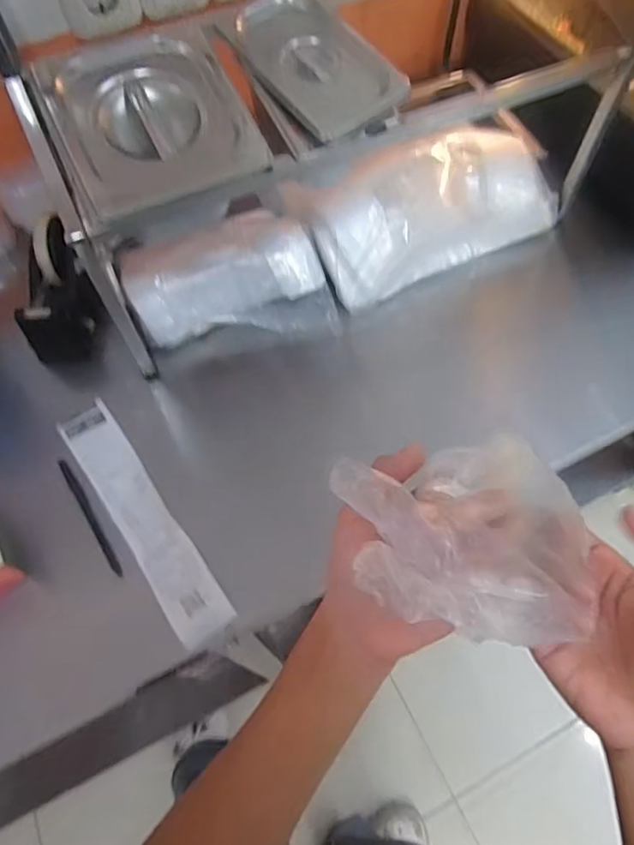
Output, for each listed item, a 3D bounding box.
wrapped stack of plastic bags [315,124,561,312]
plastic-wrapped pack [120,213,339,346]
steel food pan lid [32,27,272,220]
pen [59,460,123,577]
[{"bbox_3d":[0.149,-0.269,0.713,0.315,0.090,0.142,-22,65,-10],"label":"wrapped stack of plastic bags"},{"bbox_3d":[-0.103,-0.169,0.682,0.243,0.086,0.128,-9,64,-4],"label":"plastic-wrapped pack"},{"bbox_3d":[-0.143,-0.268,0.498,0.160,0.019,0.154,-20,83,-9],"label":"steel food pan lid"},{"bbox_3d":[-0.243,0.100,0.604,0.011,0.014,0.147,-30,67,-13],"label":"pen"}]

